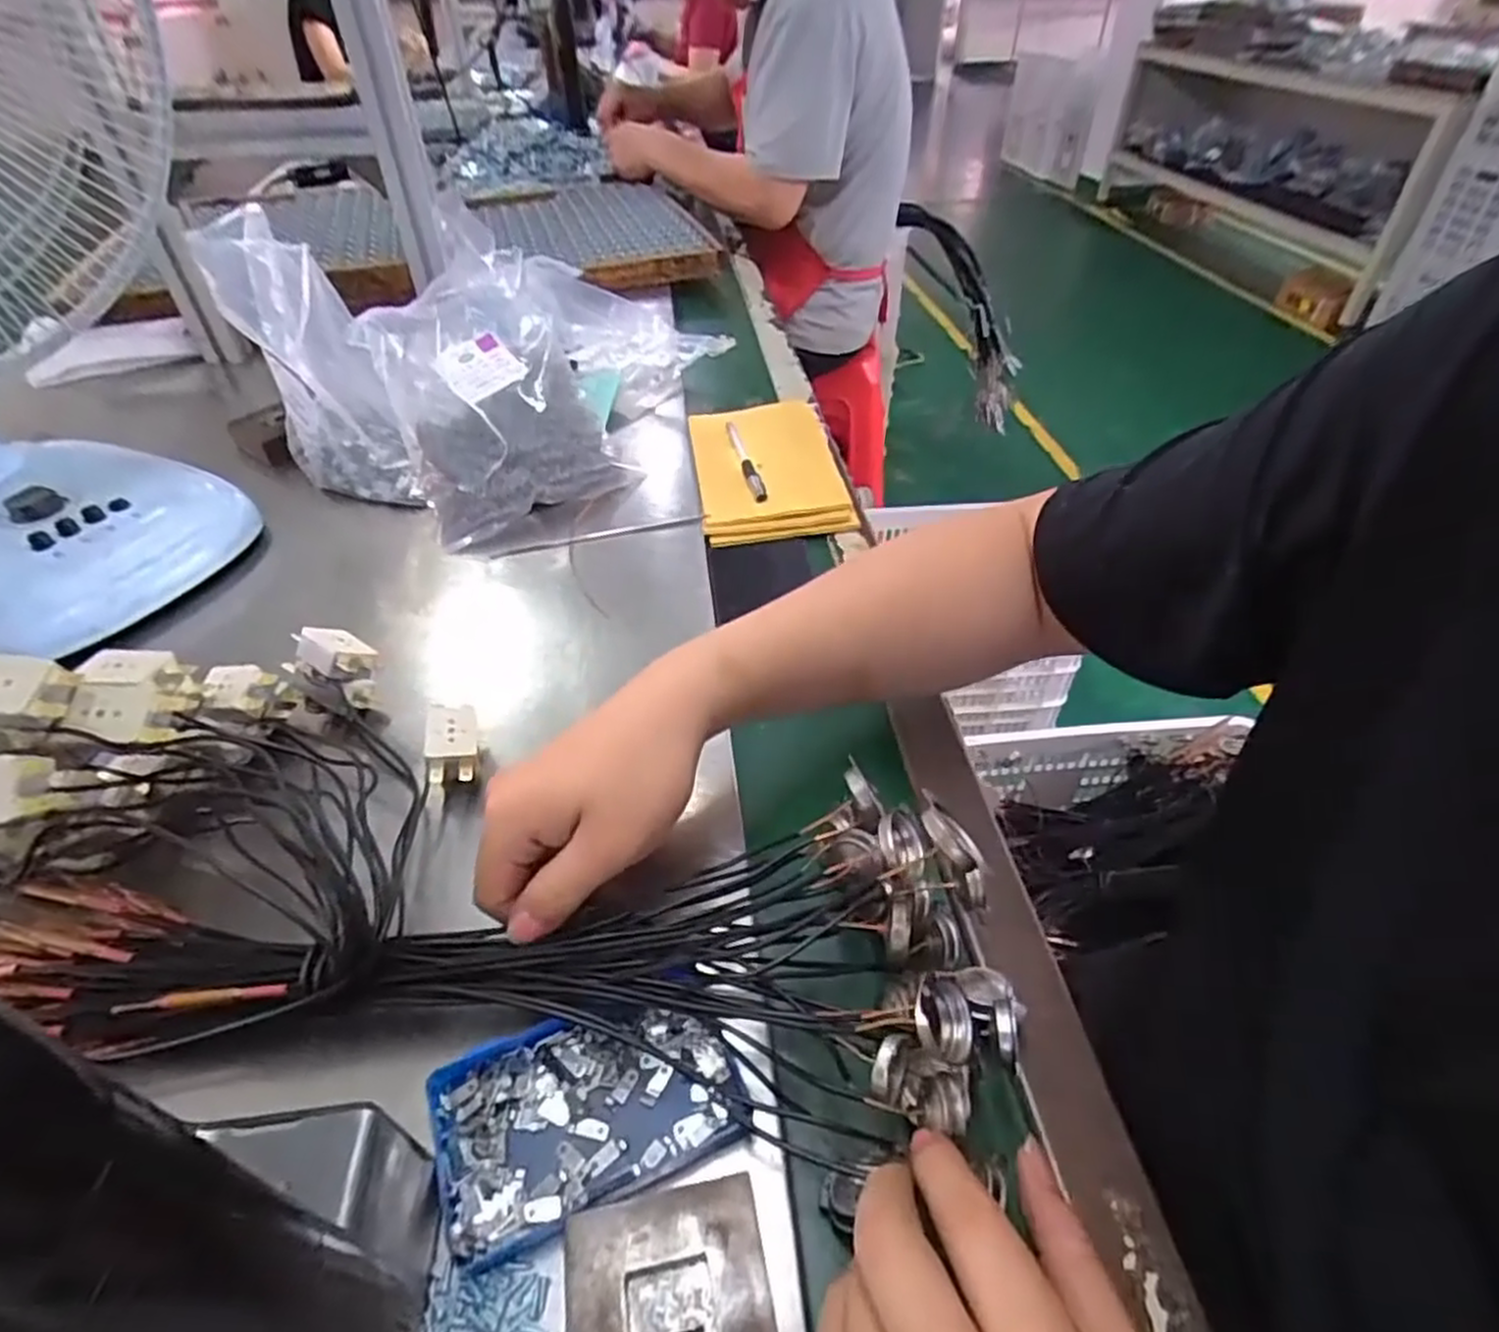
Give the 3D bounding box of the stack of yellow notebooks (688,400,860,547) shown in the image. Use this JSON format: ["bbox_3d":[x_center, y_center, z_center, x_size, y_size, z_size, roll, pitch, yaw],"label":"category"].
[{"bbox_3d":[0.015,-0.185,0.698,0.126,0.020,0.213,-5,43,-4],"label":"stack of yellow notebooks"}]

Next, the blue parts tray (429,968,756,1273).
[{"bbox_3d":[-0.063,0.168,0.295,0.112,0.016,0.070,-16,45,-16],"label":"blue parts tray"}]

